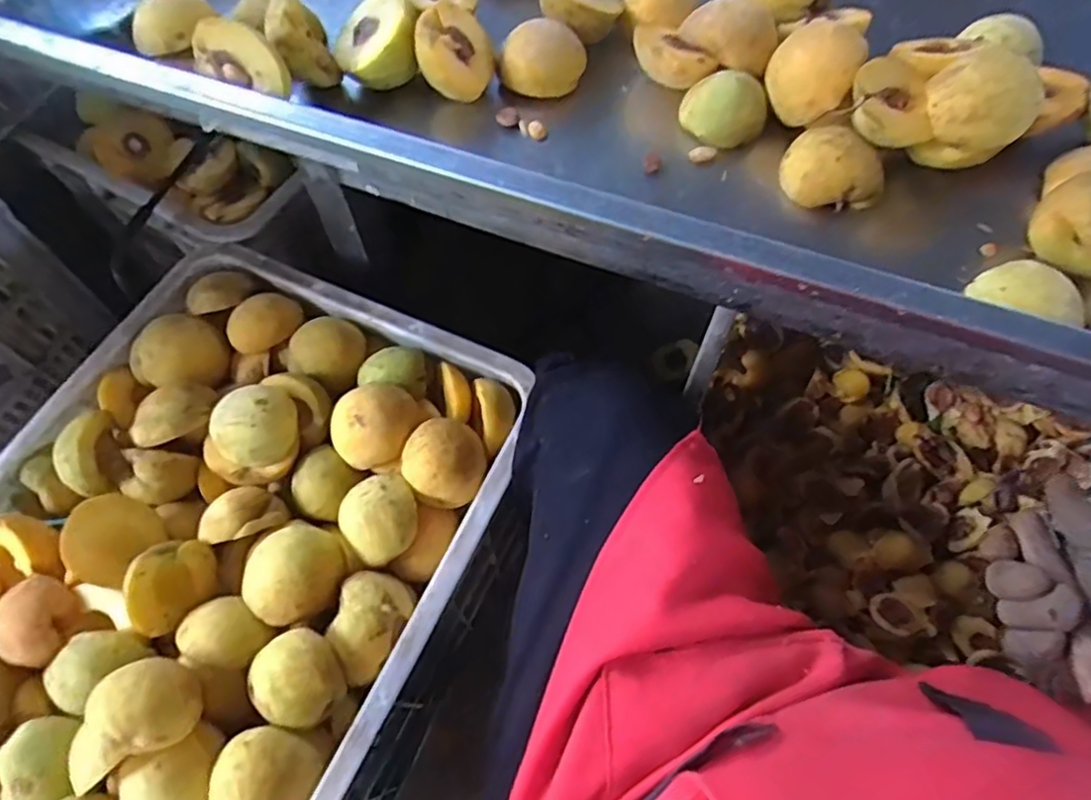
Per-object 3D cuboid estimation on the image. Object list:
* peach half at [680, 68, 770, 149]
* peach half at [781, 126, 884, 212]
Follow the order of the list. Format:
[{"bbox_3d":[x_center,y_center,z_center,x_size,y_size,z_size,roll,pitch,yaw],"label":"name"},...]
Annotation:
[{"bbox_3d":[0.128,-0.209,0.464,0.060,0.029,0.046,17,65,8],"label":"peach half"},{"bbox_3d":[0.198,-0.158,0.443,0.067,0.034,0.050,25,68,11],"label":"peach half"}]

